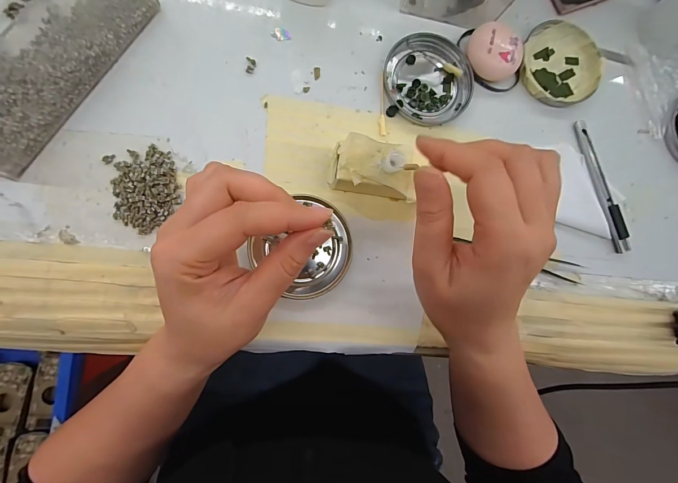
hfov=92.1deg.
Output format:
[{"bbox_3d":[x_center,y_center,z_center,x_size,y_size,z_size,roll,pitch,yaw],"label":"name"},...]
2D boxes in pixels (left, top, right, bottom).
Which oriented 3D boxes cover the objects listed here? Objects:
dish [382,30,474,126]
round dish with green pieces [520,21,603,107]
[{"bbox_3d":[0.078,-0.142,0.286,0.075,0.007,0.078,1,85,-9],"label":"dish"},{"bbox_3d":[0.206,-0.165,0.302,0.075,0.010,0.081,1,85,-9],"label":"round dish with green pieces"}]

